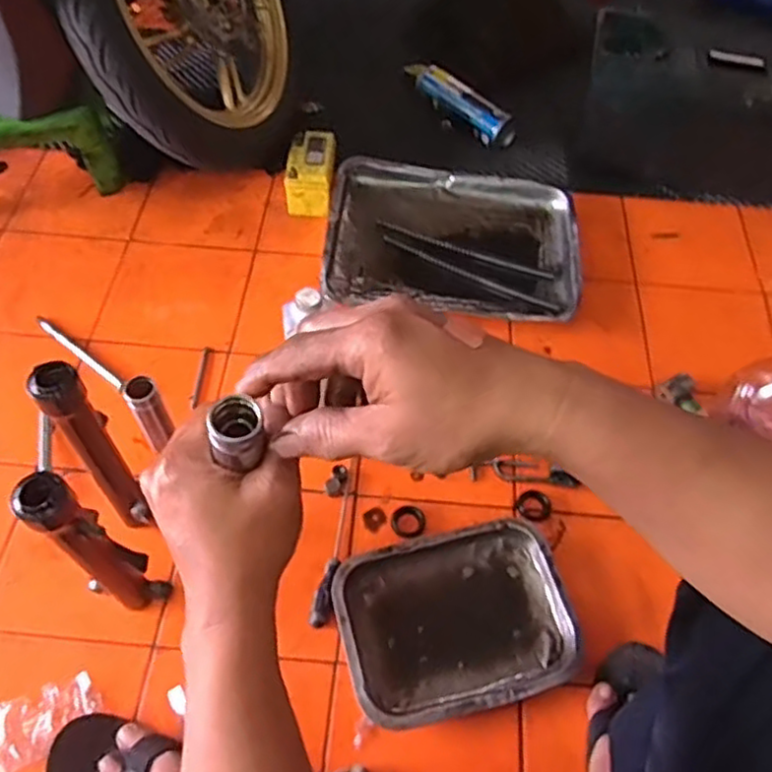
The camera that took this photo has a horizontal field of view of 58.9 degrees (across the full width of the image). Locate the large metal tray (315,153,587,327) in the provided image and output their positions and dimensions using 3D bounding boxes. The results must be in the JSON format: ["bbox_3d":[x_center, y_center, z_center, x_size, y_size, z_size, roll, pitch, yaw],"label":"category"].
[{"bbox_3d":[0.104,-0.228,1.067,0.378,0.054,0.288,6,55,2],"label":"large metal tray"}]

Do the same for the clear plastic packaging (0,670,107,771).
[{"bbox_3d":[-0.345,0.340,0.699,0.103,0.012,0.064,-19,58,-15],"label":"clear plastic packaging"}]

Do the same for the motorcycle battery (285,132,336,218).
[{"bbox_3d":[-0.121,-0.340,1.111,0.078,0.088,0.114,0,55,-2],"label":"motorcycle battery"}]

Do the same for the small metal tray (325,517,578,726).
[{"bbox_3d":[0.078,0.258,0.756,0.250,0.034,0.186,-13,57,-11],"label":"small metal tray"}]

